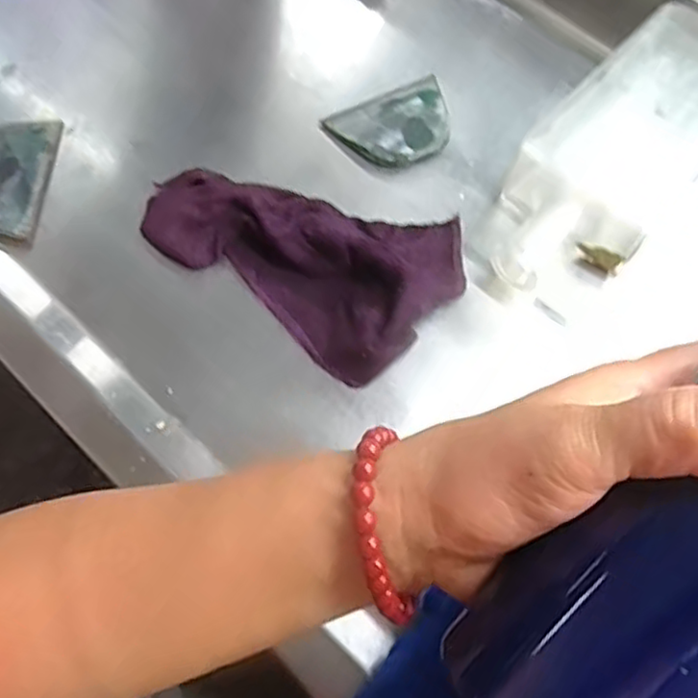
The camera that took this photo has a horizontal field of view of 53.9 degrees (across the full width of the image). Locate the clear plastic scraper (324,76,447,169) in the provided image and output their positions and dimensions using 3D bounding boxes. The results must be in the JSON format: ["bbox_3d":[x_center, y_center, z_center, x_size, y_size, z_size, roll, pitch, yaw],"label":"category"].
[{"bbox_3d":[0.031,-0.145,0.449,0.080,0.011,0.063,-21,69,-8],"label":"clear plastic scraper"}]

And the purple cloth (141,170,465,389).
[{"bbox_3d":[-0.024,-0.070,0.401,0.177,0.034,0.116,37,72,14],"label":"purple cloth"}]

